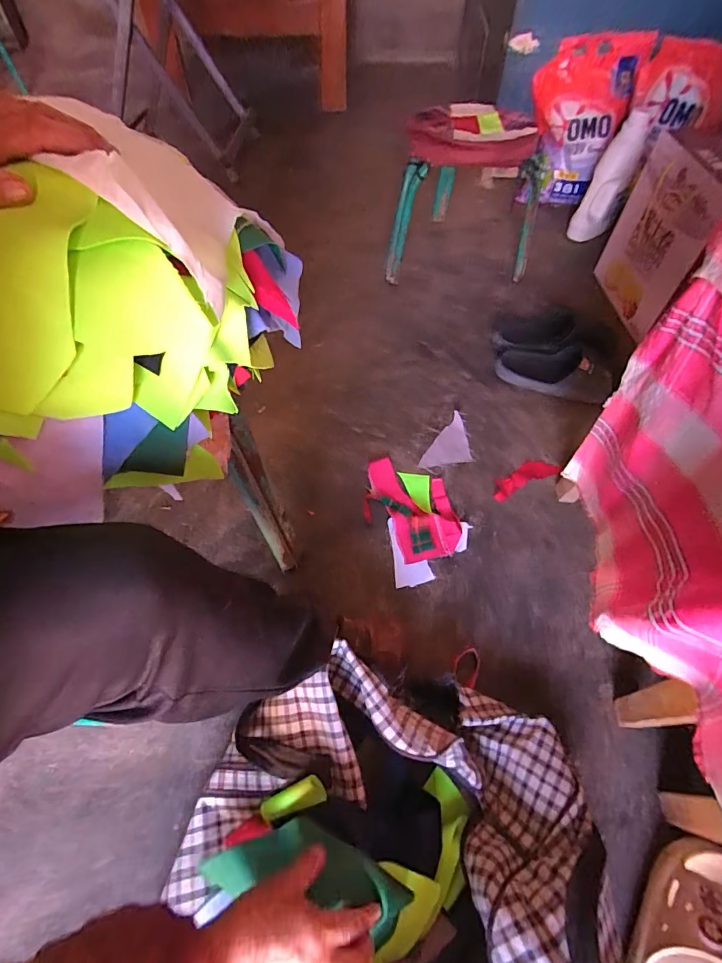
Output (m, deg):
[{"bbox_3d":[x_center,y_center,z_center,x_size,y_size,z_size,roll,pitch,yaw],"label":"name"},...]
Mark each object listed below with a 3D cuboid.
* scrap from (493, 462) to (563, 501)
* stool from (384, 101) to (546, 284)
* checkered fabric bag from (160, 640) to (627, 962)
[{"bbox_3d":[0.305,-0.008,0.811,0.154,0.013,0.045,-25,61,-15],"label":"scrap"},{"bbox_3d":[0.241,-0.702,1.070,0.358,0.306,0.259,0,57,0],"label":"stool"},{"bbox_3d":[0.024,0.417,0.428,0.435,0.158,0.426,14,59,8],"label":"checkered fabric bag"}]

